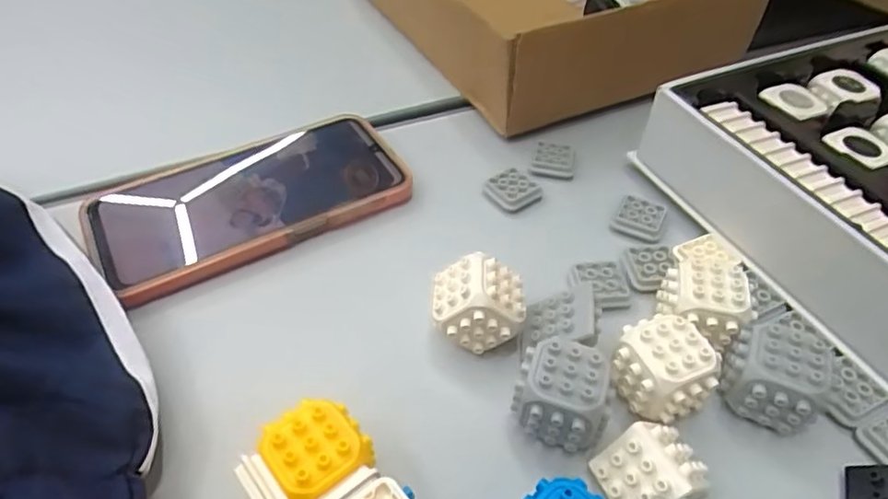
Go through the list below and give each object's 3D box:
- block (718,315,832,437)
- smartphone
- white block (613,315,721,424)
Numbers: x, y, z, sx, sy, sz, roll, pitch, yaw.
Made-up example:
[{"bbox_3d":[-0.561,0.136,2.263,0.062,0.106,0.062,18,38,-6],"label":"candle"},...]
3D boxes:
[{"bbox_3d":[0.136,0.054,0.245,0.037,0.039,0.034,23,51,18],"label":"block"},{"bbox_3d":[-0.107,-0.028,0.331,0.166,0.019,0.082,-24,52,-20],"label":"smartphone"},{"bbox_3d":[0.090,0.052,0.245,0.031,0.036,0.033,-17,50,-16],"label":"white block"}]

